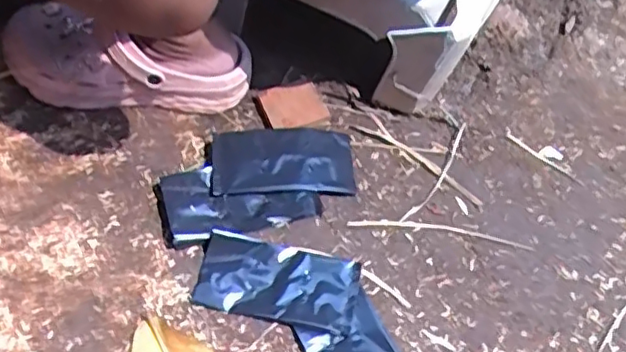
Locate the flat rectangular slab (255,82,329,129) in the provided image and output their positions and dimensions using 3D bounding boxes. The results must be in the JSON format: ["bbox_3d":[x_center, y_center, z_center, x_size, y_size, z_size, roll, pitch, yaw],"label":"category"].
[{"bbox_3d":[-0.023,-0.076,0.687,0.070,0.016,0.049,-17,62,-12],"label":"flat rectangular slab"}]

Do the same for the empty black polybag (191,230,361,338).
[{"bbox_3d":[-0.031,0.100,0.613,0.151,0.019,0.074,11,60,3],"label":"empty black polybag"}]

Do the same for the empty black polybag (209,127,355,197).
[{"bbox_3d":[-0.031,-0.012,0.666,0.146,0.040,0.073,-4,60,-5],"label":"empty black polybag"}]

